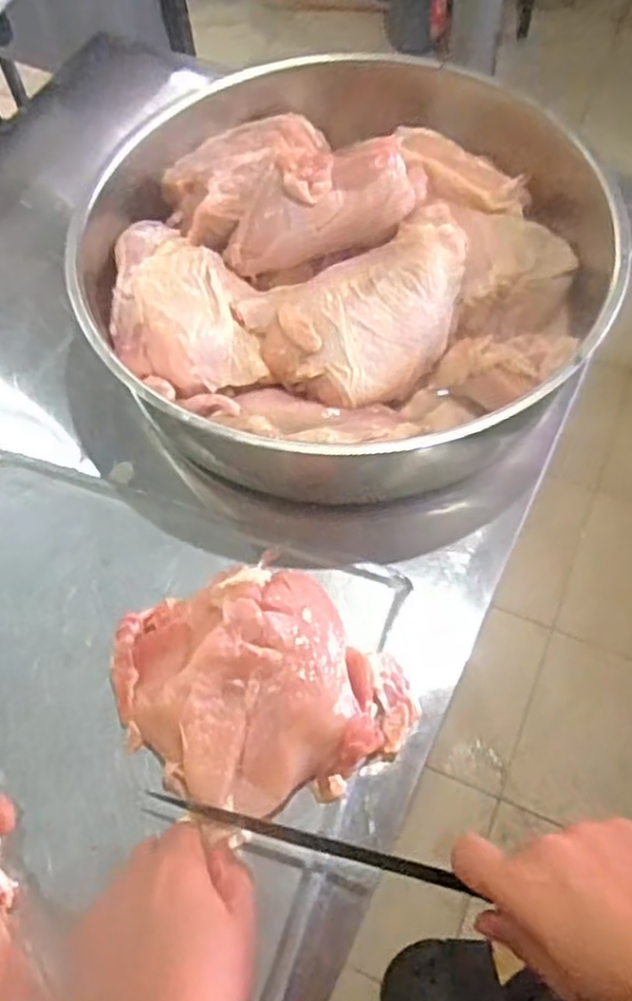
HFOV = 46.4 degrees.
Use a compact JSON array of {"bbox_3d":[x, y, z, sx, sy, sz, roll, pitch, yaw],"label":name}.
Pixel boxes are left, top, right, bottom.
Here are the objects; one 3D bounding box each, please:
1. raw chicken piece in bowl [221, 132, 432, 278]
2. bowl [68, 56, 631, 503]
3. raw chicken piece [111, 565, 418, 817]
[{"bbox_3d":[0.007,-0.222,0.542,0.146,0.048,0.070,-20,62,7],"label":"raw chicken piece in bowl"},{"bbox_3d":[0.016,-0.185,0.549,0.367,0.089,0.368,-1,62,2],"label":"bowl"},{"bbox_3d":[-0.036,0.107,0.427,0.154,0.036,0.133,41,71,21],"label":"raw chicken piece"}]

